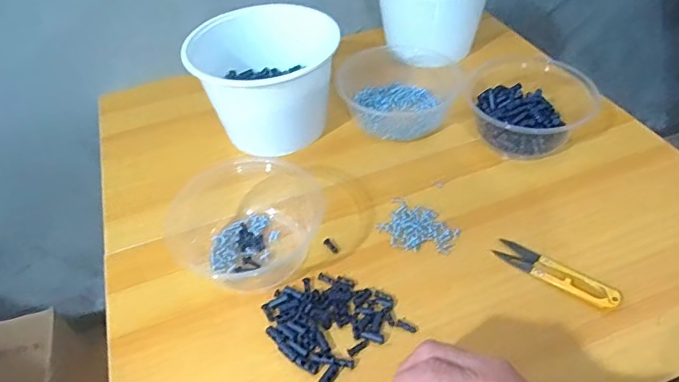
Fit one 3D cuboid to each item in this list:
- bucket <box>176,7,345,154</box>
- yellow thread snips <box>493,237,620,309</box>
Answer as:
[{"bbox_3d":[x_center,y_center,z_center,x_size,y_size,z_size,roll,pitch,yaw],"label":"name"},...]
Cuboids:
[{"bbox_3d":[-0.073,-0.129,0.549,0.143,0.113,0.126,-8,45,-5],"label":"bucket"},{"bbox_3d":[0.185,0.069,0.420,0.102,0.011,0.025,28,53,27],"label":"yellow thread snips"}]

